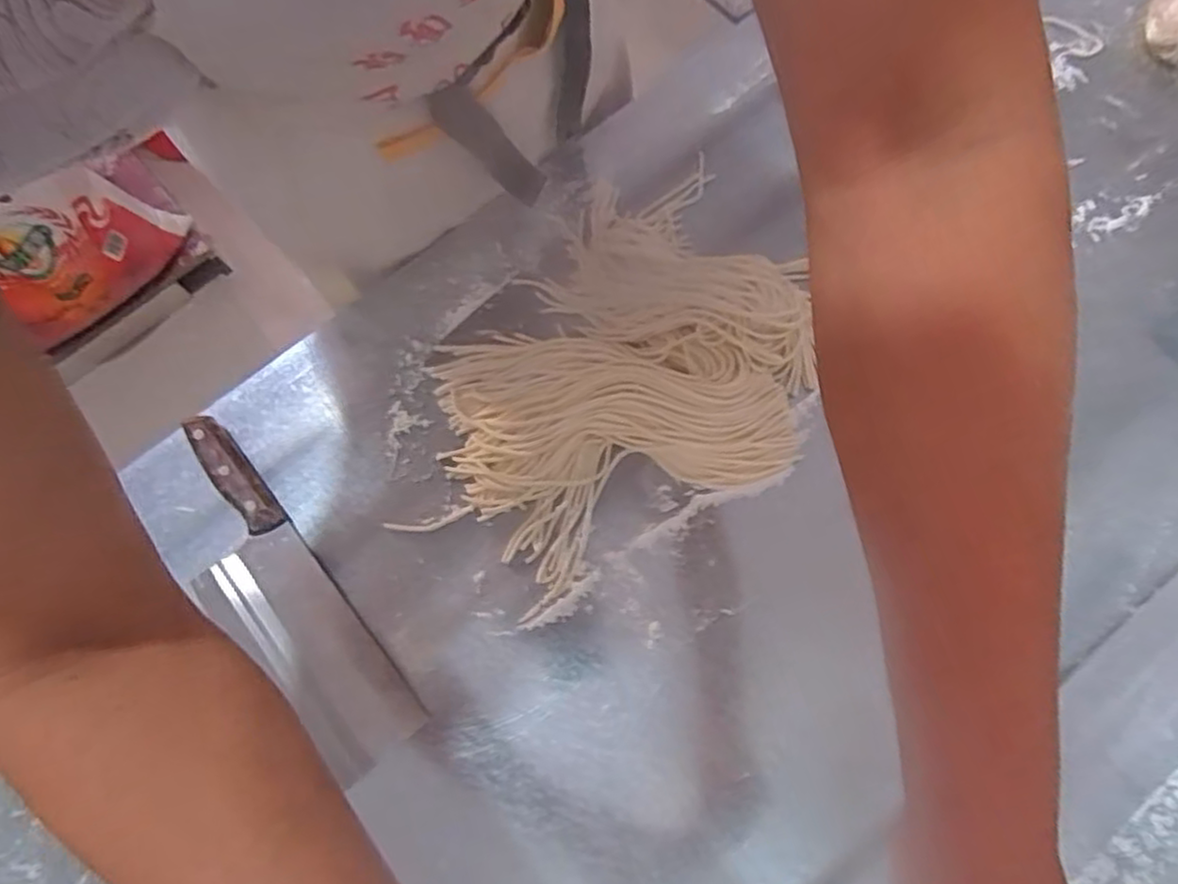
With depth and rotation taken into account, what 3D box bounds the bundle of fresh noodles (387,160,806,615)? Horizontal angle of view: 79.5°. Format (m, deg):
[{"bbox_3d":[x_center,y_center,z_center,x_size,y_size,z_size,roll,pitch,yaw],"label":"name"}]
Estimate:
[{"bbox_3d":[0.037,-0.059,0.607,0.287,0.051,0.397,39,77,11],"label":"bundle of fresh noodles"}]

